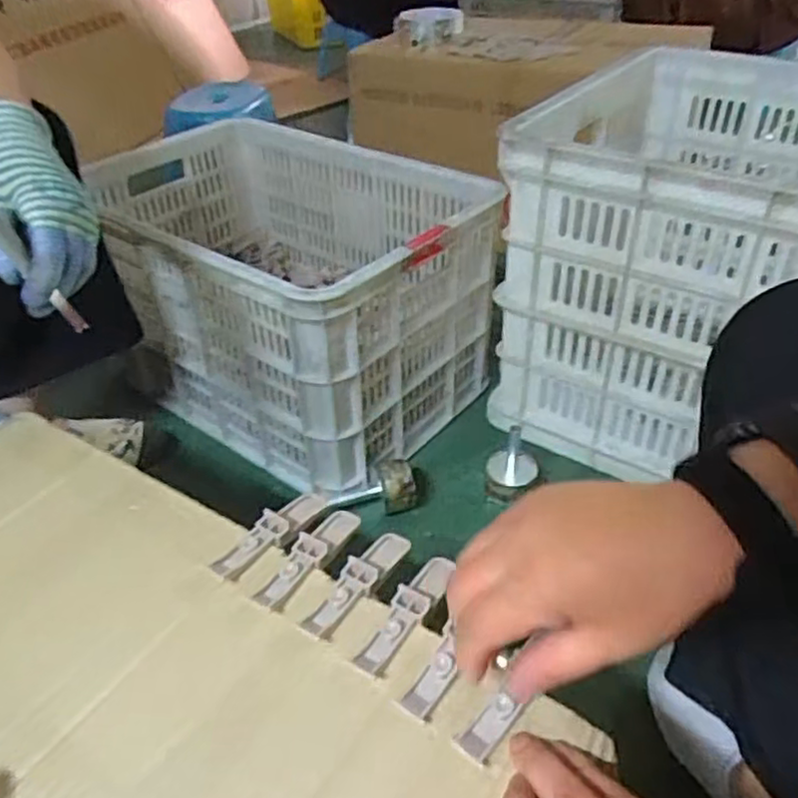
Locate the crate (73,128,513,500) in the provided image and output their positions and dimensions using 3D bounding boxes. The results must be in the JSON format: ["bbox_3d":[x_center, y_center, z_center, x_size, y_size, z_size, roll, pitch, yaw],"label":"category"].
[{"bbox_3d":[-0.166,-0.161,0.976,0.535,0.293,0.349,28,48,31],"label":"crate"}]

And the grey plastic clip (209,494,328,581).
[{"bbox_3d":[-0.080,0.086,0.447,0.024,0.019,0.090,18,43,23],"label":"grey plastic clip"}]

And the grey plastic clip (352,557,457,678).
[{"bbox_3d":[0.007,0.120,0.400,0.021,0.017,0.094,16,30,24],"label":"grey plastic clip"}]

